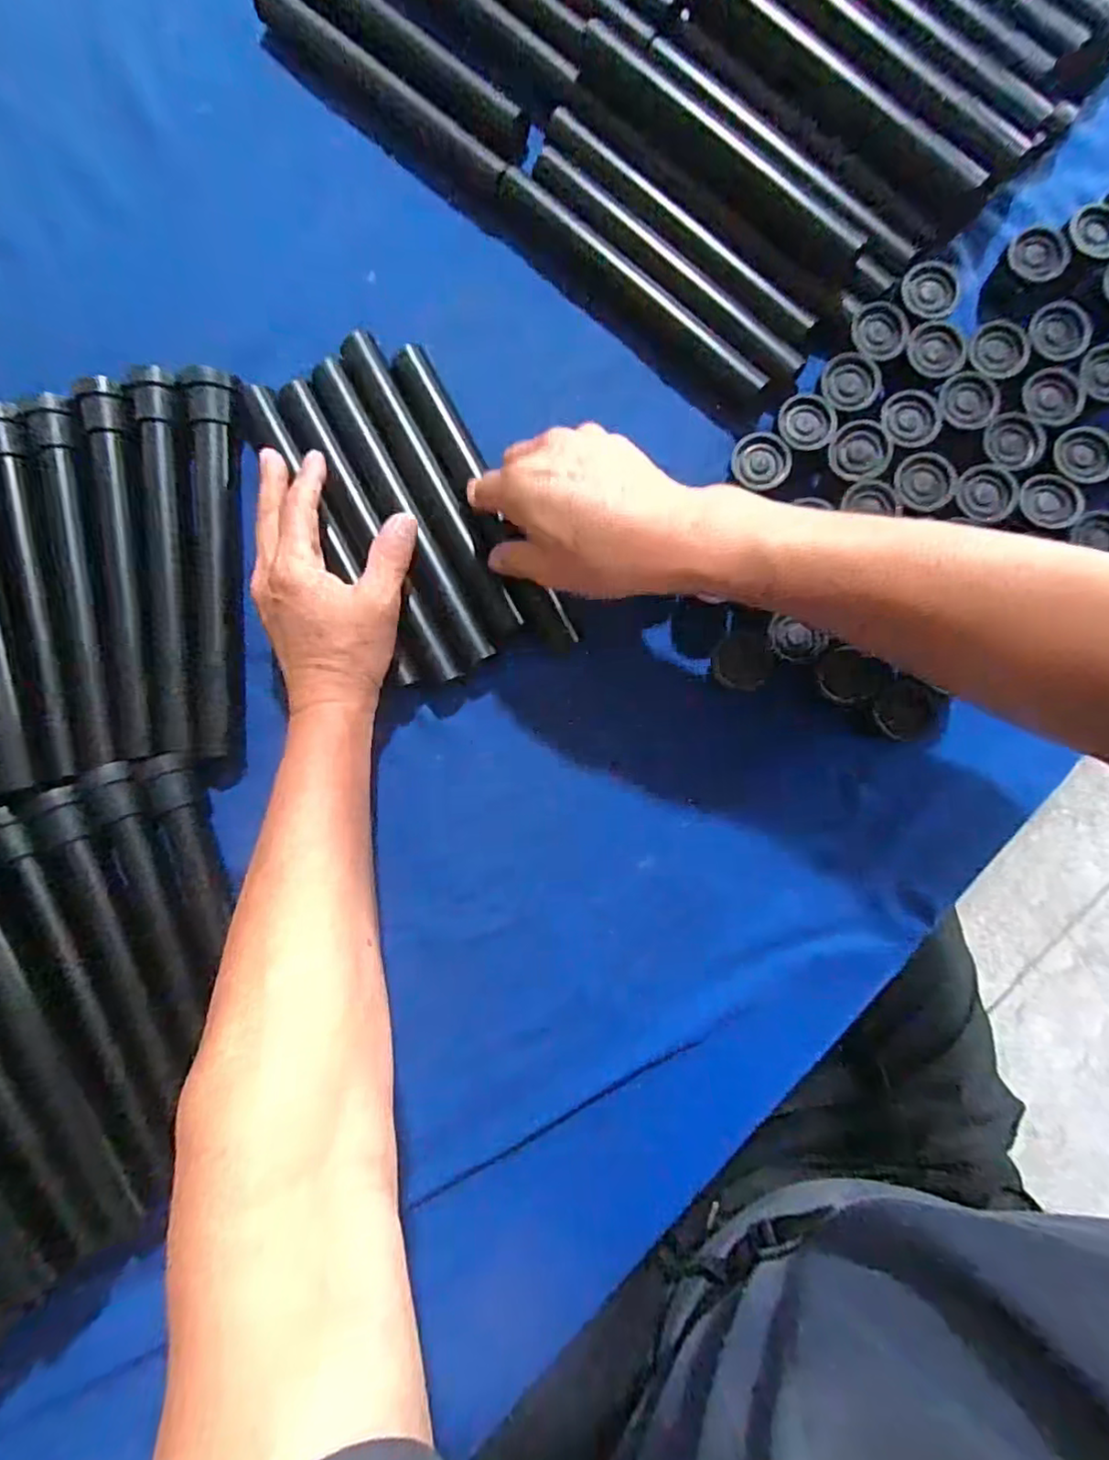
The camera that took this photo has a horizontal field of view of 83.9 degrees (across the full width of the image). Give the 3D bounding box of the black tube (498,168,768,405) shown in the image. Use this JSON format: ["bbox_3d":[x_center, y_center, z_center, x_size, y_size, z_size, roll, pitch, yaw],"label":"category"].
[{"bbox_3d":[0.050,-0.290,0.404,0.219,0.022,0.023,43,88,4],"label":"black tube"}]

